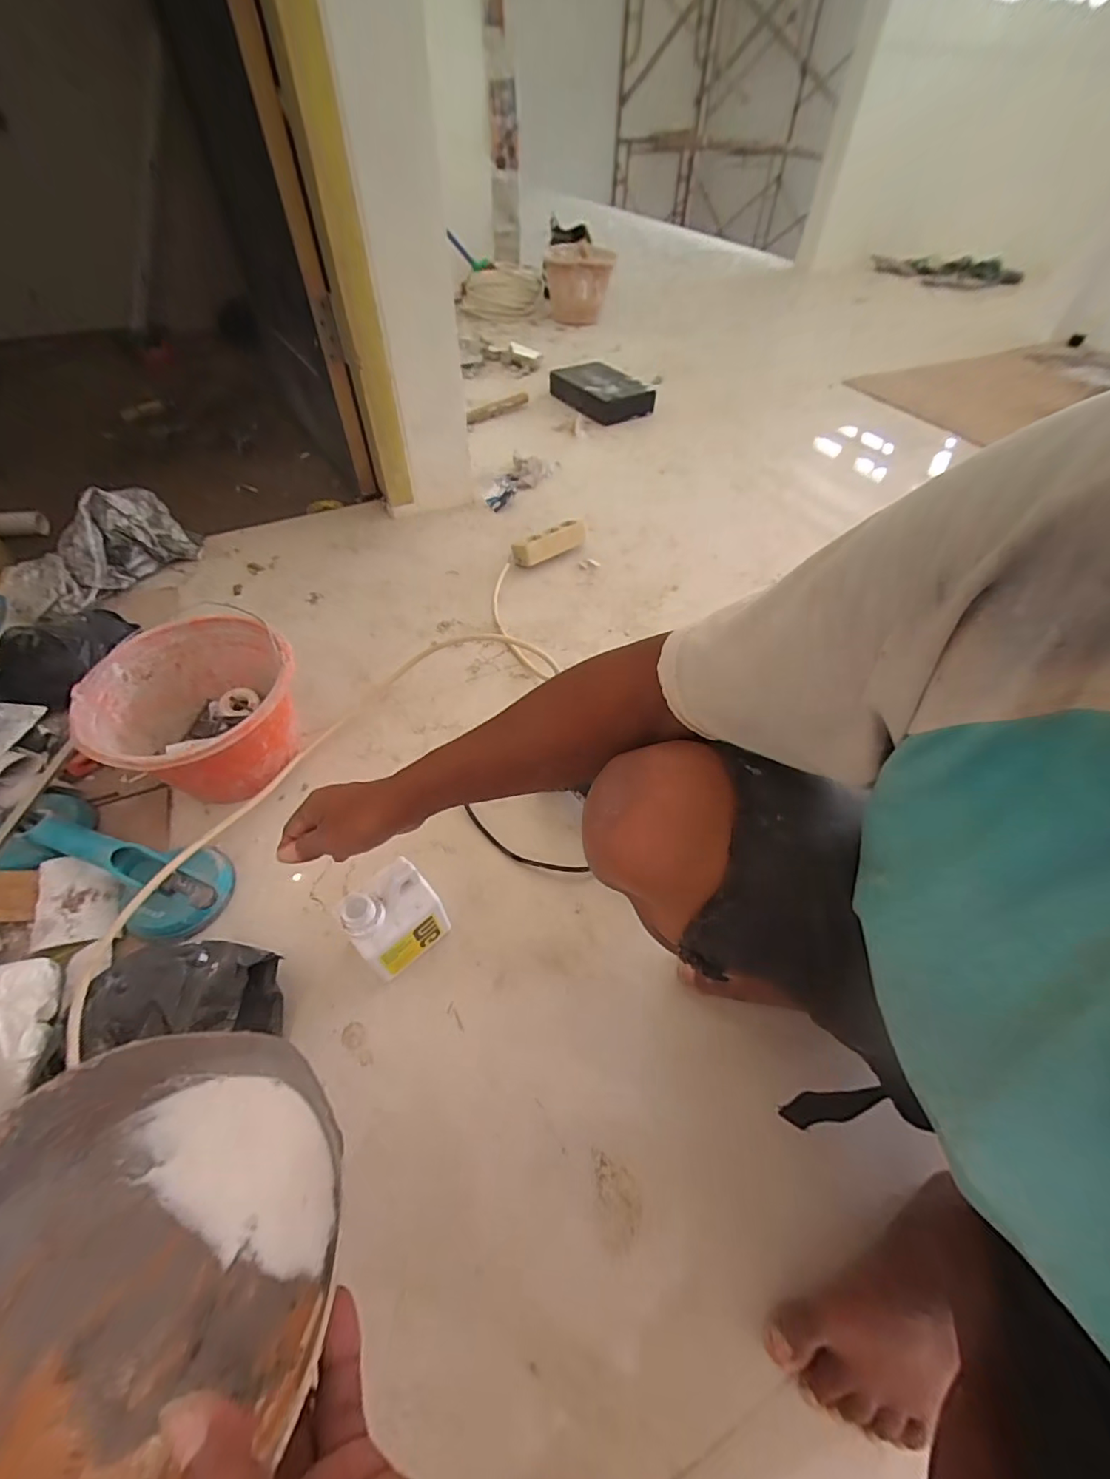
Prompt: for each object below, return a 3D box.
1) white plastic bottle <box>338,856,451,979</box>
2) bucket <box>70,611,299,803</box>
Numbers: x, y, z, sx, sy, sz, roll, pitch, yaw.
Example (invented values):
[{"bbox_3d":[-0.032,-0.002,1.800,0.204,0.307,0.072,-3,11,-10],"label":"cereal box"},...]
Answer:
[{"bbox_3d":[-0.173,0.192,0.575,0.087,0.123,0.072,-34,58,-25],"label":"white plastic bottle"},{"bbox_3d":[-0.460,-0.033,0.715,0.258,0.142,0.246,36,59,26],"label":"bucket"}]

